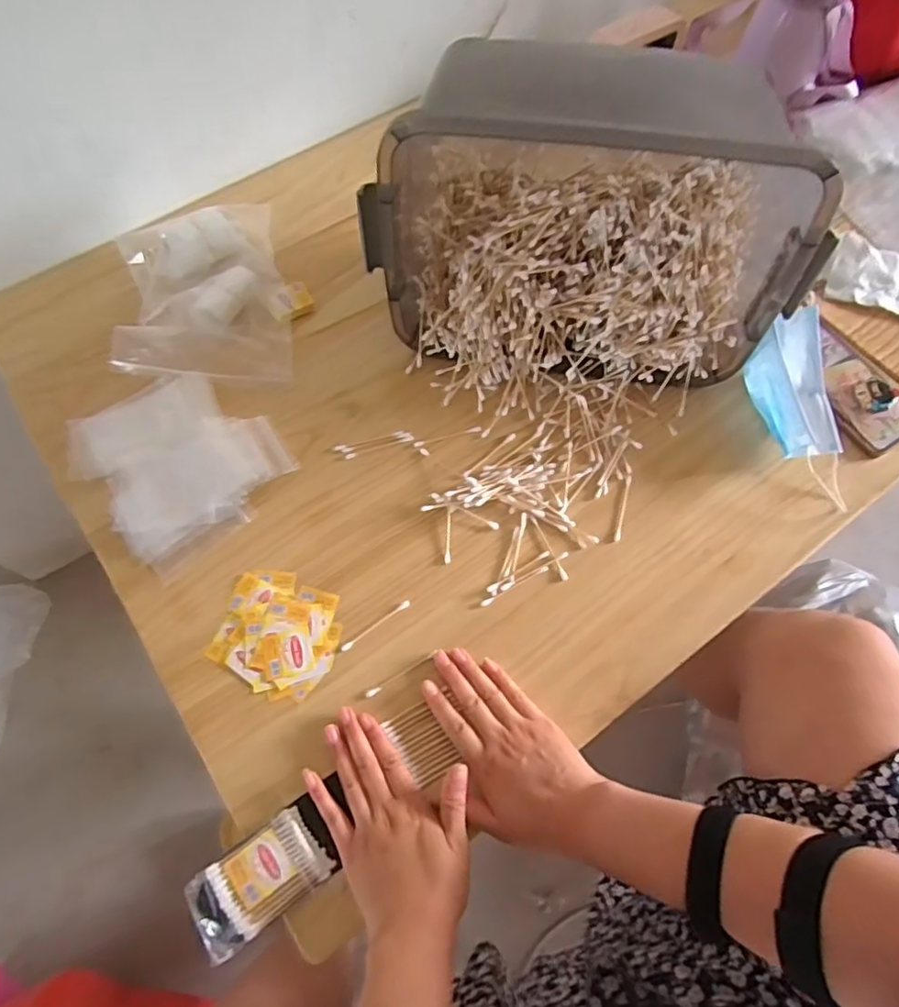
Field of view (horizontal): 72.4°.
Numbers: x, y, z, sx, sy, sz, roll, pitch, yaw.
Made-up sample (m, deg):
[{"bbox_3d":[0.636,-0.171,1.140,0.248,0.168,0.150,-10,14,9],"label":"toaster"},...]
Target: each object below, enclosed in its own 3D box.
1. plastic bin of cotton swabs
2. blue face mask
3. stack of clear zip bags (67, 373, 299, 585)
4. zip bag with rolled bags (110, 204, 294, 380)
[{"bbox_3d":[0.133,-0.262,0.601,0.405,0.244,0.230,11,66,6],"label":"plastic bin of cotton swabs"},{"bbox_3d":[0.361,-0.098,0.618,0.086,0.062,0.200,-11,65,-4],"label":"blue face mask"},{"bbox_3d":[-0.271,-0.048,0.613,0.170,0.018,0.183,-42,80,-17],"label":"stack of clear zip bags"},{"bbox_3d":[-0.276,-0.245,0.688,0.186,0.050,0.247,-6,65,-2],"label":"zip bag with rolled bags"}]

